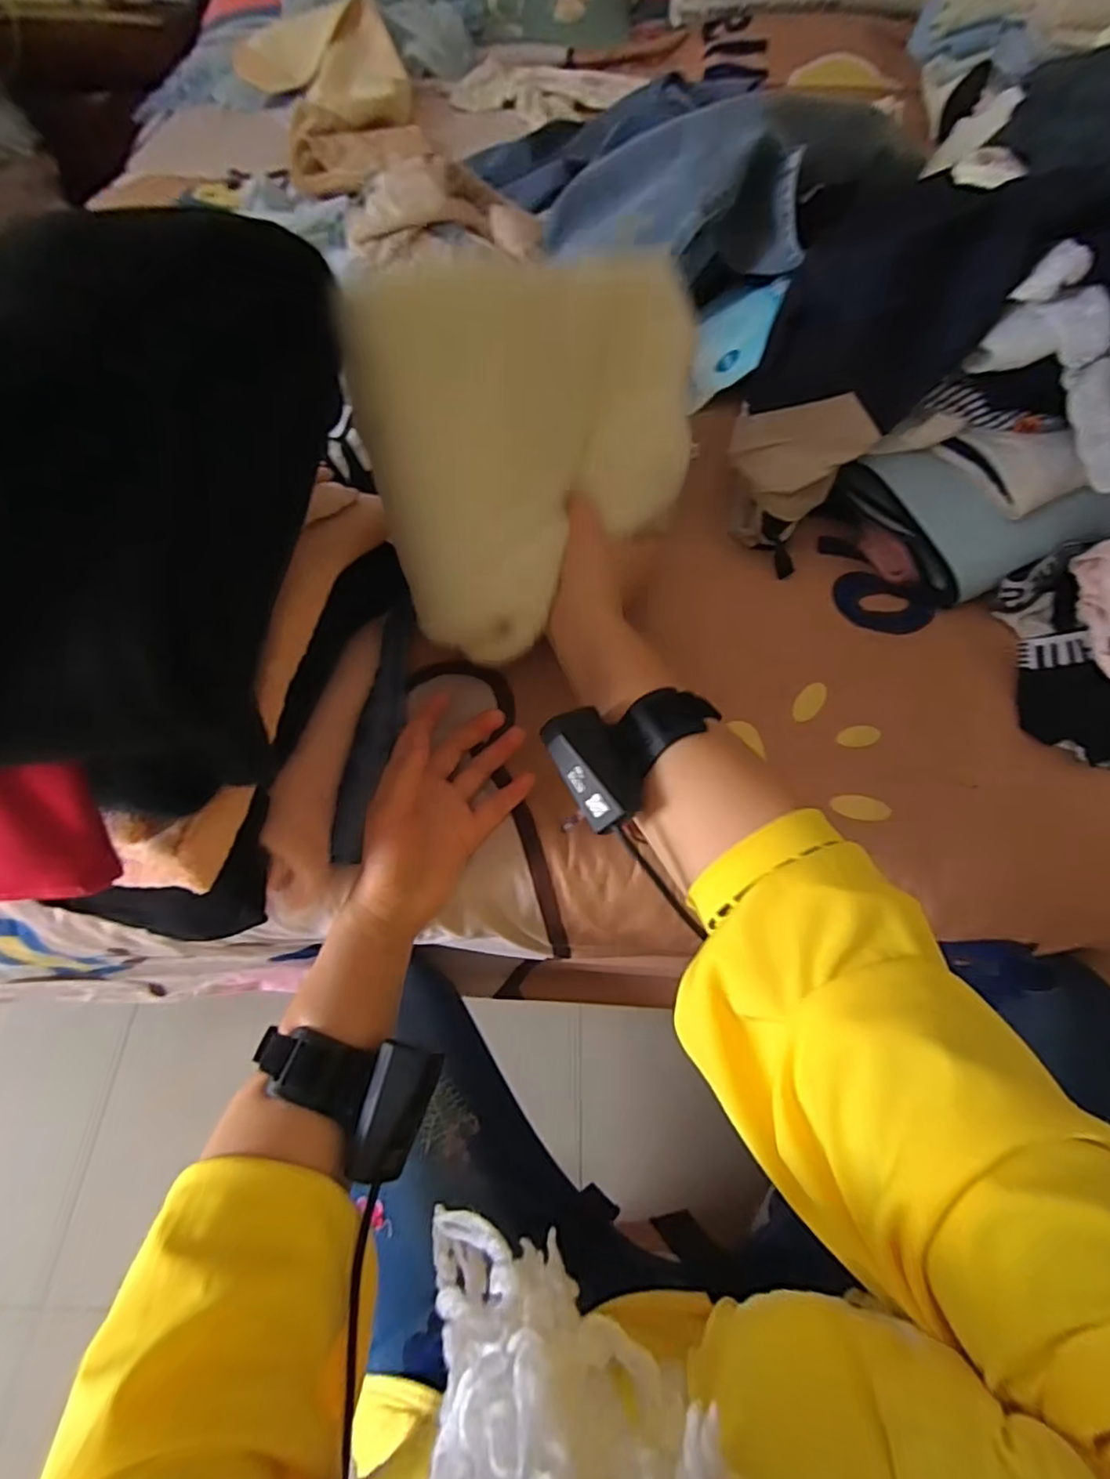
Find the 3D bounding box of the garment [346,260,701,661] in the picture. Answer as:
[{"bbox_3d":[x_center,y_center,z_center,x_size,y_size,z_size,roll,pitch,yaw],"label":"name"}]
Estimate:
[{"bbox_3d":[0.000,-0.195,0.433,0.238,0.042,0.238,-16,100,-18],"label":"garment"}]

